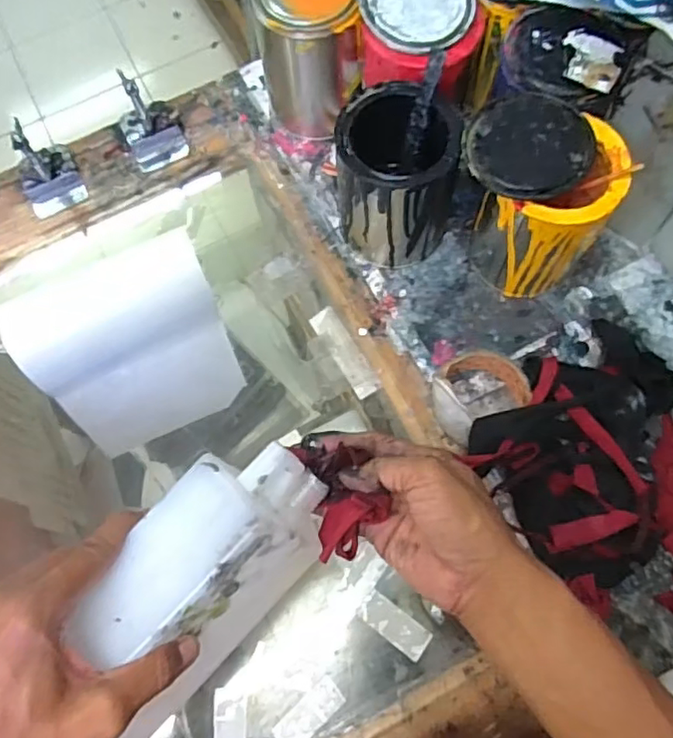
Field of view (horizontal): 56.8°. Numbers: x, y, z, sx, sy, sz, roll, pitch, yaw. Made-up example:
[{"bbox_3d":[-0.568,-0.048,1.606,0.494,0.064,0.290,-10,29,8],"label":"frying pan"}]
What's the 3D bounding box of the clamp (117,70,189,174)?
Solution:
[{"bbox_3d":[-0.216,-0.288,0.703,0.070,0.053,0.112,-26,72,-7],"label":"clamp"}]

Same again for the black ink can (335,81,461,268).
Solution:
[{"bbox_3d":[0.057,-0.176,0.594,0.105,0.147,0.103,-1,71,2],"label":"black ink can"}]

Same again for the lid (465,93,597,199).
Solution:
[{"bbox_3d":[0.159,-0.185,0.515,0.098,0.017,0.093,-1,71,2],"label":"lid"}]

